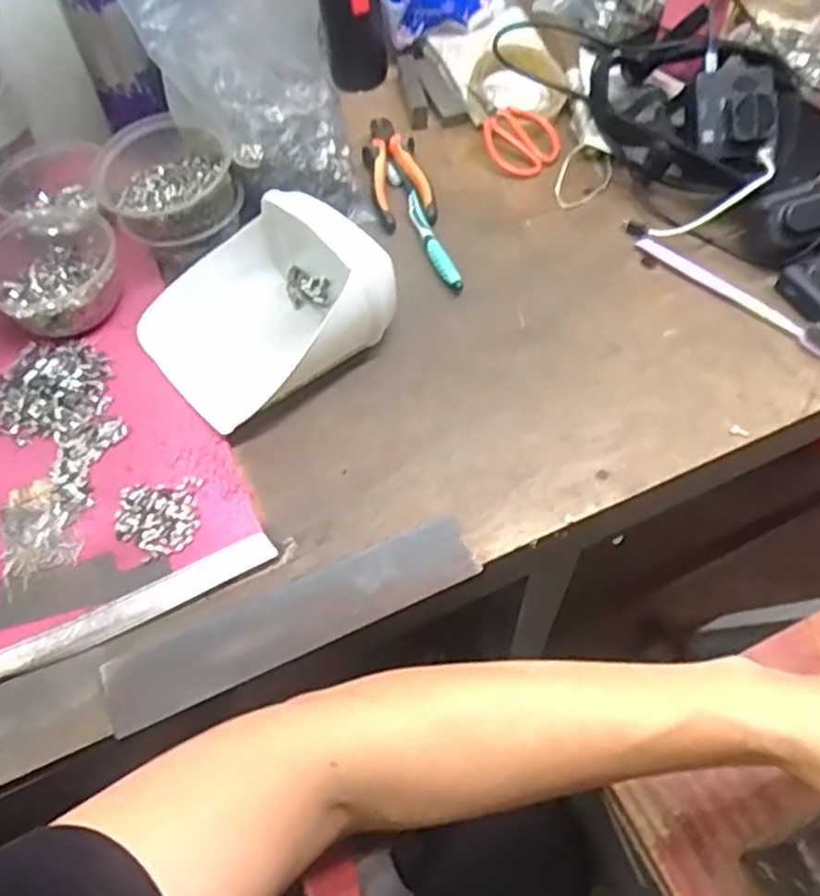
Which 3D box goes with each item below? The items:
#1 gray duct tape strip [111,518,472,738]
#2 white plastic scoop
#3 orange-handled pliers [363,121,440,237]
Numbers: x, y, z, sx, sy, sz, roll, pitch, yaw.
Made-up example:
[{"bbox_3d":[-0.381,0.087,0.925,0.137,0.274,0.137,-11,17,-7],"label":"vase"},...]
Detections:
[{"bbox_3d":[-0.077,0.111,0.472,0.247,0.007,0.054,-24,55,-9],"label":"gray duct tape strip"},{"bbox_3d":[-0.121,-0.120,0.554,0.169,0.094,0.162,-36,65,-17],"label":"white plastic scoop"},{"bbox_3d":[-0.015,-0.267,0.687,0.056,0.010,0.147,-12,61,-5],"label":"orange-handled pliers"}]

